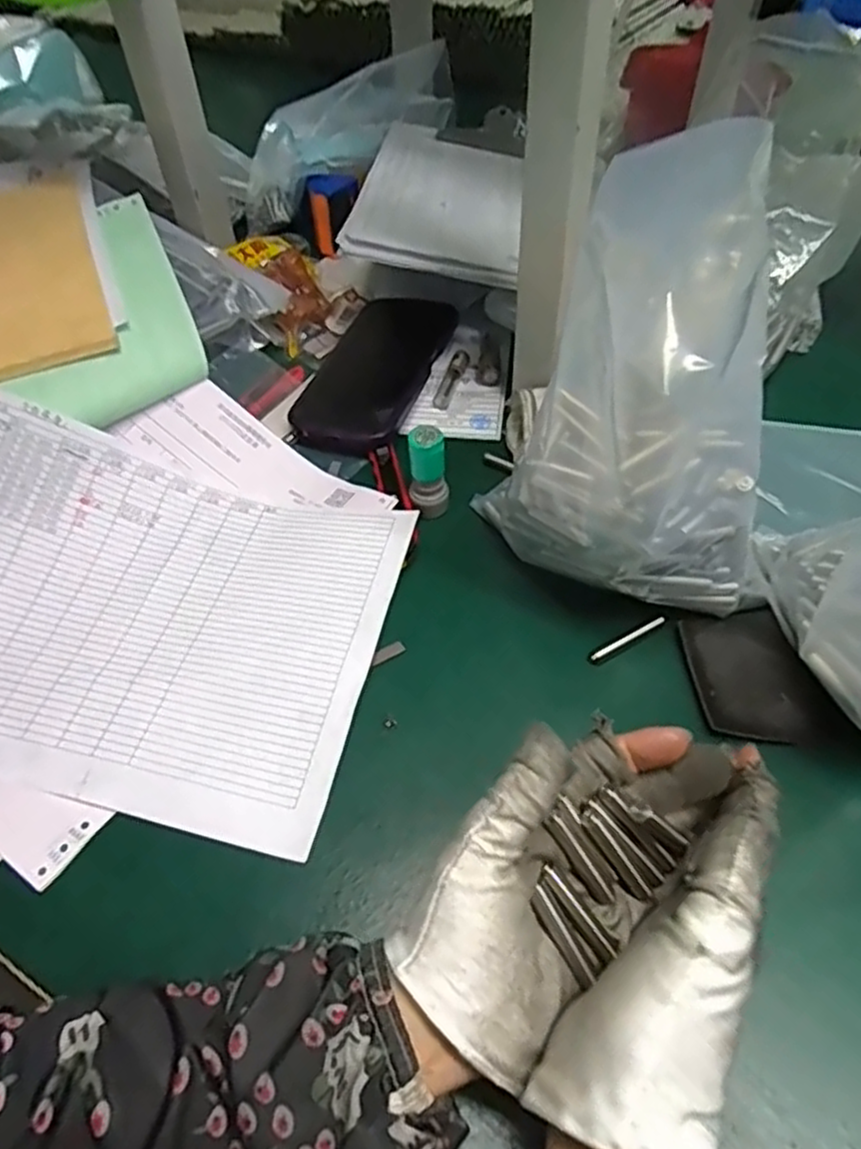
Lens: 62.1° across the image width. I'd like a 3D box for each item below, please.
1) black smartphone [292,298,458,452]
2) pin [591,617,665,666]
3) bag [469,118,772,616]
[{"bbox_3d":[-0.041,-0.153,0.530,0.079,0.018,0.167,14,54,12],"label":"black smartphone"},{"bbox_3d":[0.107,0.035,0.389,0.048,0.005,0.006,-25,55,-17],"label":"pin"},{"bbox_3d":[0.107,-0.081,0.362,0.150,0.194,0.143,11,53,10],"label":"bag"}]

